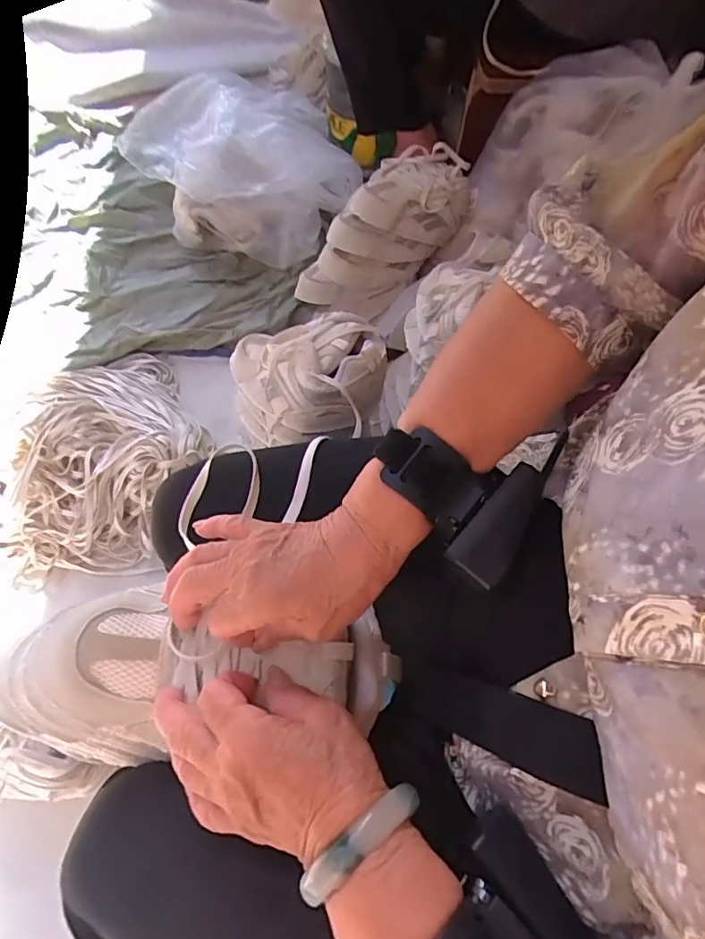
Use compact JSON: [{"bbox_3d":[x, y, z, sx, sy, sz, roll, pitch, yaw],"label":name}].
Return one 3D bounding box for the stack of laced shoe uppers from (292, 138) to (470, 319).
[{"bbox_3d":[0.058,-0.382,0.842,0.129,0.155,0.298,43,72,15],"label":"stack of laced shoe uppers"}]

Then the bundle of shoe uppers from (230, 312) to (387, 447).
[{"bbox_3d":[-0.061,-0.102,0.616,0.184,0.142,0.149,4,66,0],"label":"bundle of shoe uppers"}]

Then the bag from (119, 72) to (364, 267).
[{"bbox_3d":[-0.213,-0.630,1.039,0.376,0.154,0.435,-29,70,-13],"label":"bag"}]

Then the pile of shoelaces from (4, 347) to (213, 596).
[{"bbox_3d":[-0.383,-0.034,0.832,0.293,0.095,0.402,0,66,-2],"label":"pile of shoelaces"}]

